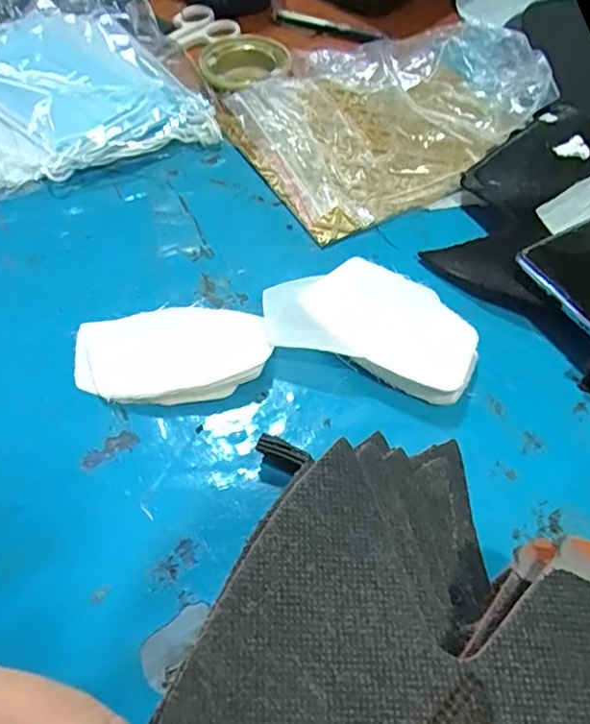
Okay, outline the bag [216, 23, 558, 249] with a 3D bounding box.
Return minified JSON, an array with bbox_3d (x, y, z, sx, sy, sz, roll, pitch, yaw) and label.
[{"bbox_3d":[0.075,-0.189,0.414,0.237,0.041,0.167,-26,60,-19],"label":"bag"}]

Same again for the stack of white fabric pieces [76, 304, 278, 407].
[{"bbox_3d":[-0.065,-0.003,0.303,0.100,0.013,0.055,-3,55,-5],"label":"stack of white fabric pieces"}]

